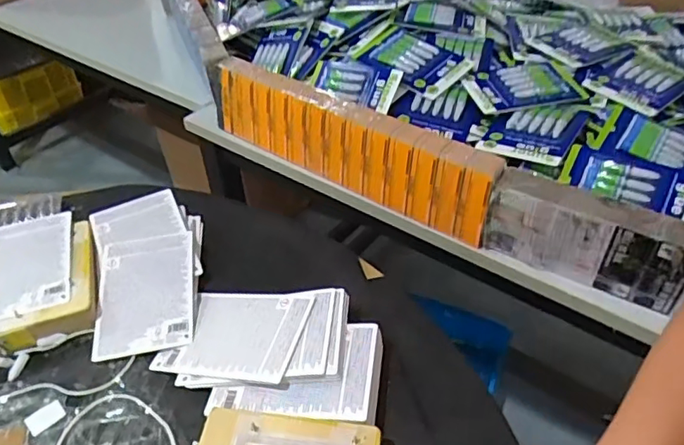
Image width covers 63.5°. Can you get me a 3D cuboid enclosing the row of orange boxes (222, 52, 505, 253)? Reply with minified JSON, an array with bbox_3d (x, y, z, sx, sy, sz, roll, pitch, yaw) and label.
[{"bbox_3d":[0.000,-0.128,0.856,0.519,0.117,0.075,26,49,29],"label":"row of orange boxes"}]

